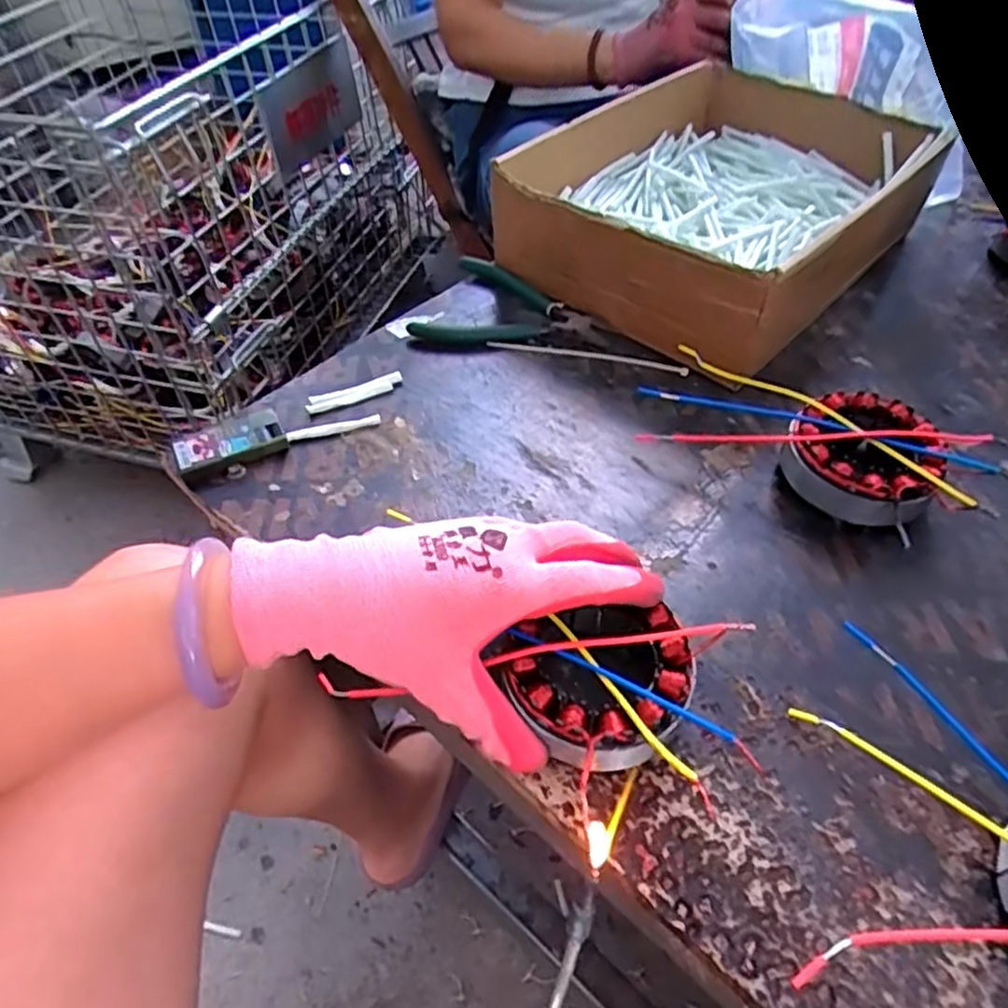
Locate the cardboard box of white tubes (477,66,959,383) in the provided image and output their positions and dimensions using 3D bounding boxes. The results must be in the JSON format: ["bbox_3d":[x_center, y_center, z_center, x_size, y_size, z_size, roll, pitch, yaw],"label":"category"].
[{"bbox_3d":[0.185,-0.254,0.582,0.247,0.093,0.345,35,57,27],"label":"cardboard box of white tubes"}]

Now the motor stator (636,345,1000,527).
[{"bbox_3d":[0.184,-0.041,0.432,0.196,0.041,0.087,24,53,20],"label":"motor stator"}]

